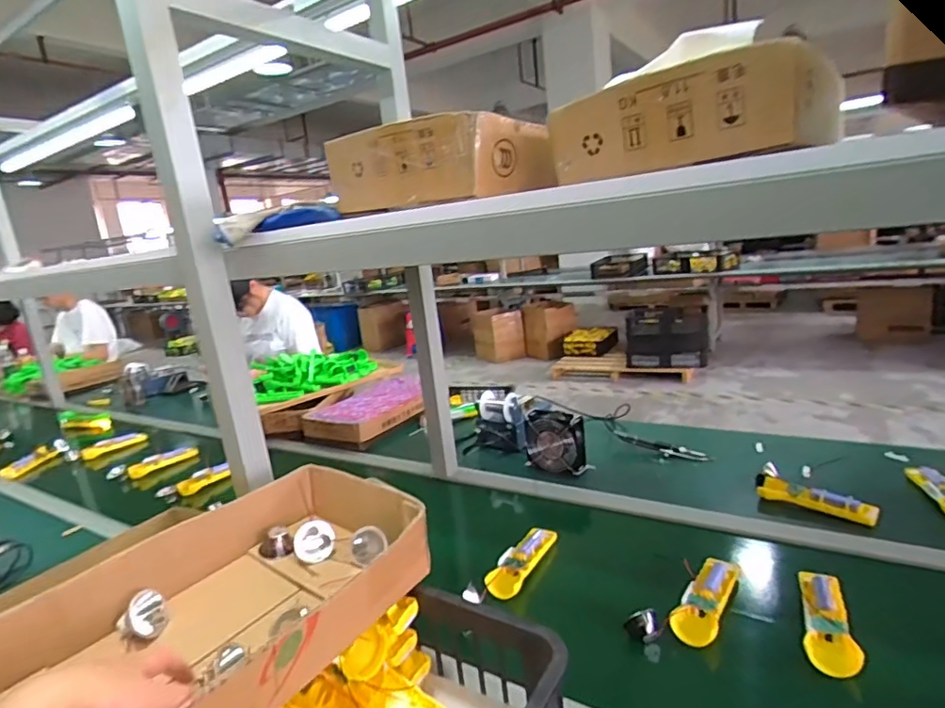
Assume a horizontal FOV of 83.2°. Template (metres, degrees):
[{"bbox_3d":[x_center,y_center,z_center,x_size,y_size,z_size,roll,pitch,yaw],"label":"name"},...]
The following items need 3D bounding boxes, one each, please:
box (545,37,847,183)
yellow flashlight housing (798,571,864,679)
[{"bbox_3d":[0.188,-0.206,0.471,0.093,0.075,0.220,-20,19,-41],"label":"box"},{"bbox_3d":[0.429,0.314,0.647,0.049,0.025,0.165,1,16,27],"label":"yellow flashlight housing"}]

